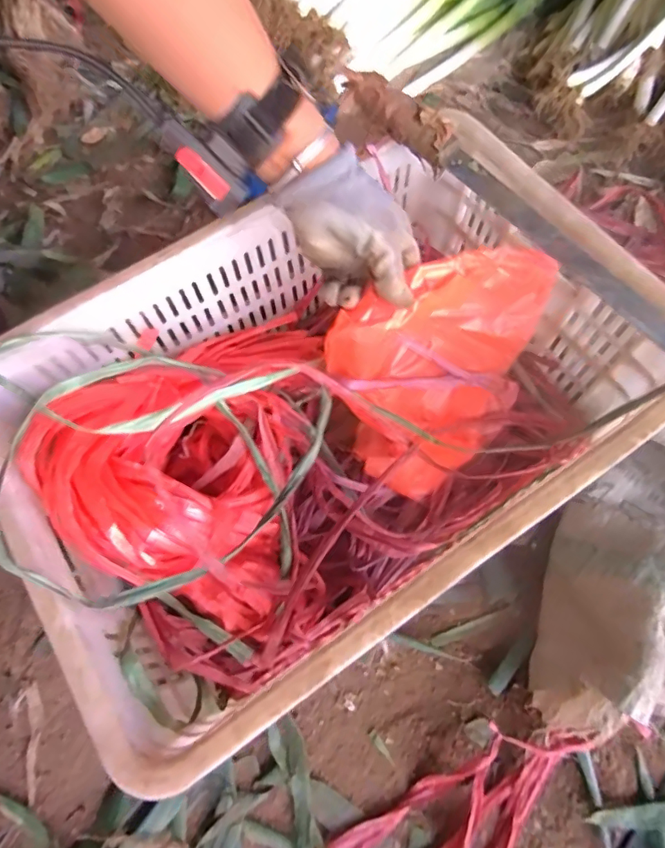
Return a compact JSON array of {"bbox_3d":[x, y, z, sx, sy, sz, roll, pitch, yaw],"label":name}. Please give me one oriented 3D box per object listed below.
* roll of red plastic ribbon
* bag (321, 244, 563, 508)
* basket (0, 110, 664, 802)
[{"bbox_3d":[-0.126,0.042,0.436,0.211,0.123,0.192,-2,65,5],"label":"roll of red plastic ribbon"},{"bbox_3d":[0.104,-0.059,0.465,0.138,0.155,0.213,41,73,18],"label":"bag"},{"bbox_3d":[0.003,-0.007,0.462,0.509,0.193,0.348,-33,66,-10],"label":"basket"}]

